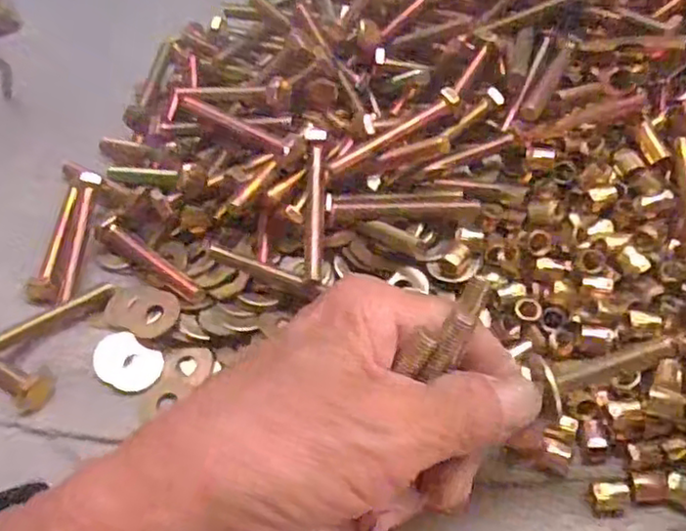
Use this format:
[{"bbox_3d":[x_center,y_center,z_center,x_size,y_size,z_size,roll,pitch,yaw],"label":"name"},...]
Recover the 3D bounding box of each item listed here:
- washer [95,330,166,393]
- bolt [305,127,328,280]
[{"bbox_3d":[-0.085,0.038,0.264,0.025,0.009,0.022,15,56,16],"label":"washer"},{"bbox_3d":[-0.011,-0.025,0.270,0.007,0.008,0.063,-1,73,5],"label":"bolt"}]

